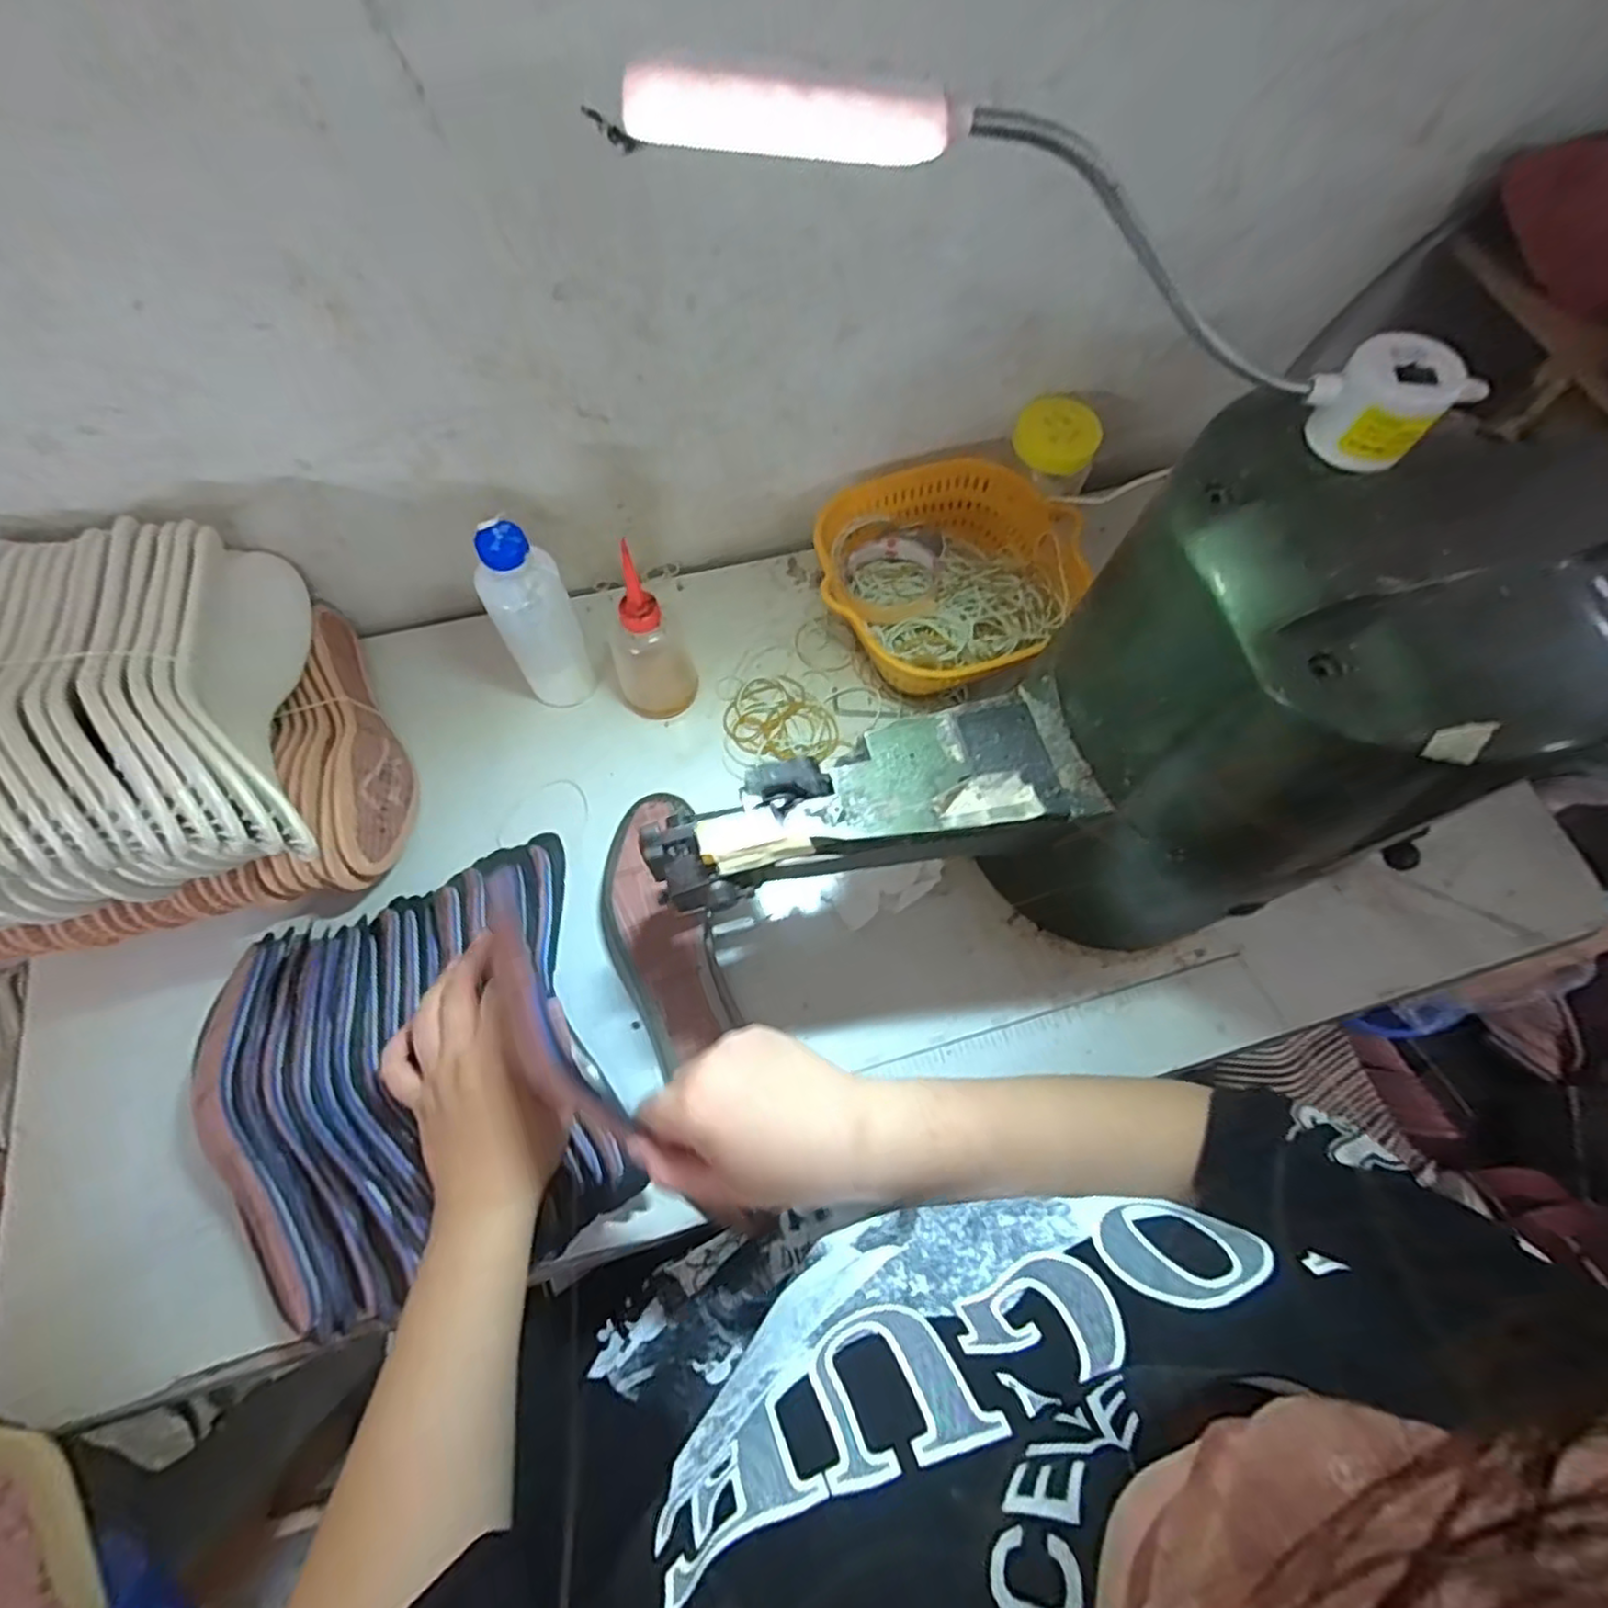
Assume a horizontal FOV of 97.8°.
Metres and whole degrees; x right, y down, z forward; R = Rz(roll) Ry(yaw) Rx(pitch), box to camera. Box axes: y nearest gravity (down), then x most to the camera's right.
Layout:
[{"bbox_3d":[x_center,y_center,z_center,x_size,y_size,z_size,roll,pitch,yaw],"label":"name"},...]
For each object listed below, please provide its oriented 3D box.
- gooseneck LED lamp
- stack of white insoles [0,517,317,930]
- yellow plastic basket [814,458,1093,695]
[{"bbox_3d":[0.104,-0.173,0.223,0.306,0.042,0.044,4,65,-25],"label":"gooseneck LED lamp"},{"bbox_3d":[-0.438,-0.053,0.427,0.222,0.128,0.254,-19,69,-9],"label":"stack of white insoles"},{"bbox_3d":[0.118,-0.193,0.618,0.213,0.086,0.197,1,67,-1],"label":"yellow plastic basket"}]

